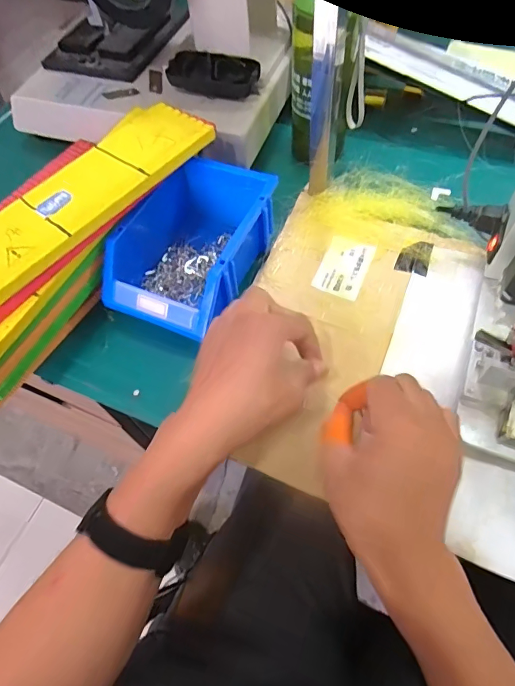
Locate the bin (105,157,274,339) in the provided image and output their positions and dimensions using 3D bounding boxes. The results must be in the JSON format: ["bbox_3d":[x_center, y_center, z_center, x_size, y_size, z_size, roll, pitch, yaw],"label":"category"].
[{"bbox_3d":[-0.064,-0.101,0.453,0.123,0.080,0.182,20,63,15],"label":"bin"}]

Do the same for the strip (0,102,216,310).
[{"bbox_3d":[-0.188,-0.116,0.398,0.091,0.024,0.345,32,67,20],"label":"strip"}]

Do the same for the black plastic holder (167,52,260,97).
[{"bbox_3d":[-0.055,-0.332,0.531,0.113,0.030,0.036,13,62,11],"label":"black plastic holder"}]

